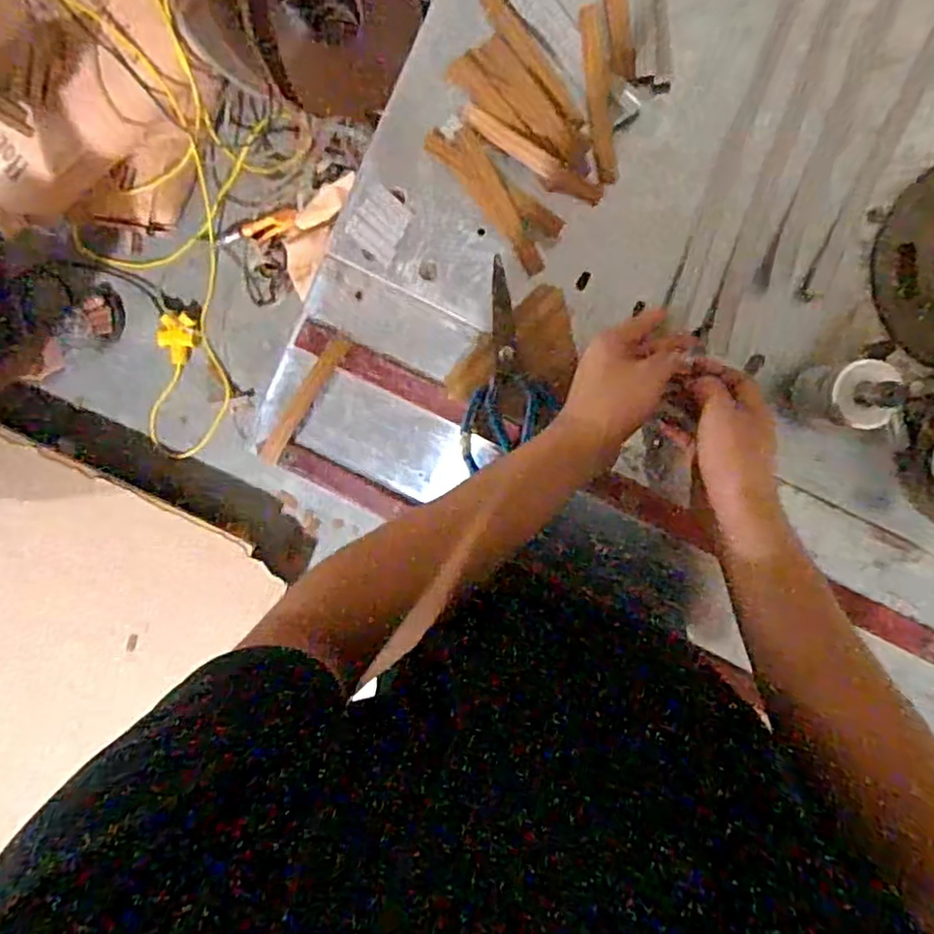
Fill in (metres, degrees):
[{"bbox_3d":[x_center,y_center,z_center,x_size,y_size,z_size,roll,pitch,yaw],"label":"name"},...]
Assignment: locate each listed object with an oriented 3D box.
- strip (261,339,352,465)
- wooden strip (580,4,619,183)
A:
[{"bbox_3d":[-0.166,-0.066,0.692,0.022,0.010,0.147,34,99,0],"label":"strip"},{"bbox_3d":[0.121,-0.341,0.624,0.021,0.004,0.152,-7,96,6],"label":"wooden strip"}]

